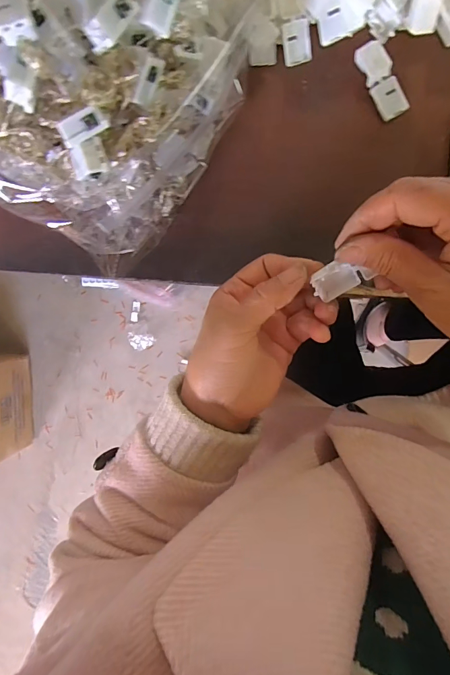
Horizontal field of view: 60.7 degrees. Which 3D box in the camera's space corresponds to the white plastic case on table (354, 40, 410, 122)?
[{"bbox_3d":[0.121,-0.198,0.295,0.021,0.014,0.057,-27,90,10],"label":"white plastic case on table"}]

